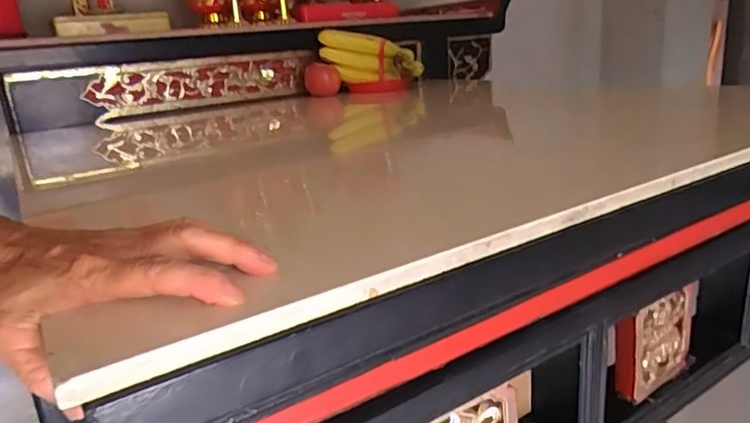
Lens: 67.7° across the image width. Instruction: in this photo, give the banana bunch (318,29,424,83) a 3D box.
[{"bbox_3d":[-0.011,-0.334,1.258,0.243,0.110,0.077,13,18,-1],"label":"banana bunch"}]

